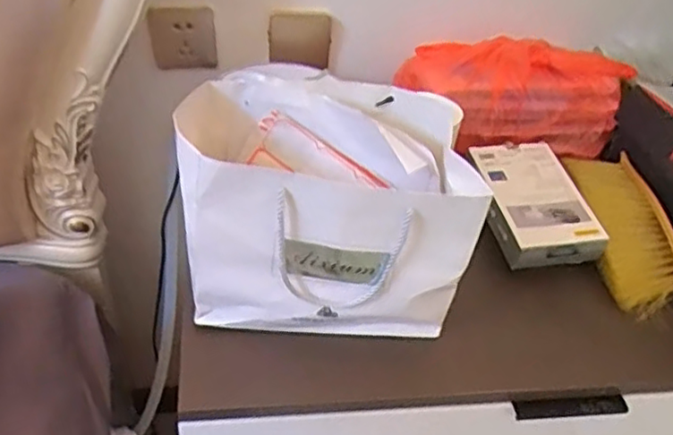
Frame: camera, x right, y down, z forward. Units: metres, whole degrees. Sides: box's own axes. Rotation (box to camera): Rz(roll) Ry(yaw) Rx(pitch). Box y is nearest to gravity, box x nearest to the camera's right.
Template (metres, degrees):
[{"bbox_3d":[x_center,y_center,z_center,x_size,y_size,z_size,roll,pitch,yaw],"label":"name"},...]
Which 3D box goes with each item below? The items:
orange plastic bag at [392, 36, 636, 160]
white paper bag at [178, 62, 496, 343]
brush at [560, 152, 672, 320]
[{"bbox_3d":[0.243,-0.180,0.902,0.279,0.109,0.191,-5,42,-14],"label":"orange plastic bag"},{"bbox_3d":[-0.018,-0.009,0.656,0.251,0.191,0.175,0,41,-8],"label":"white paper bag"},{"bbox_3d":[0.374,0.064,0.746,0.120,0.058,0.397,-9,43,-17],"label":"brush"}]

